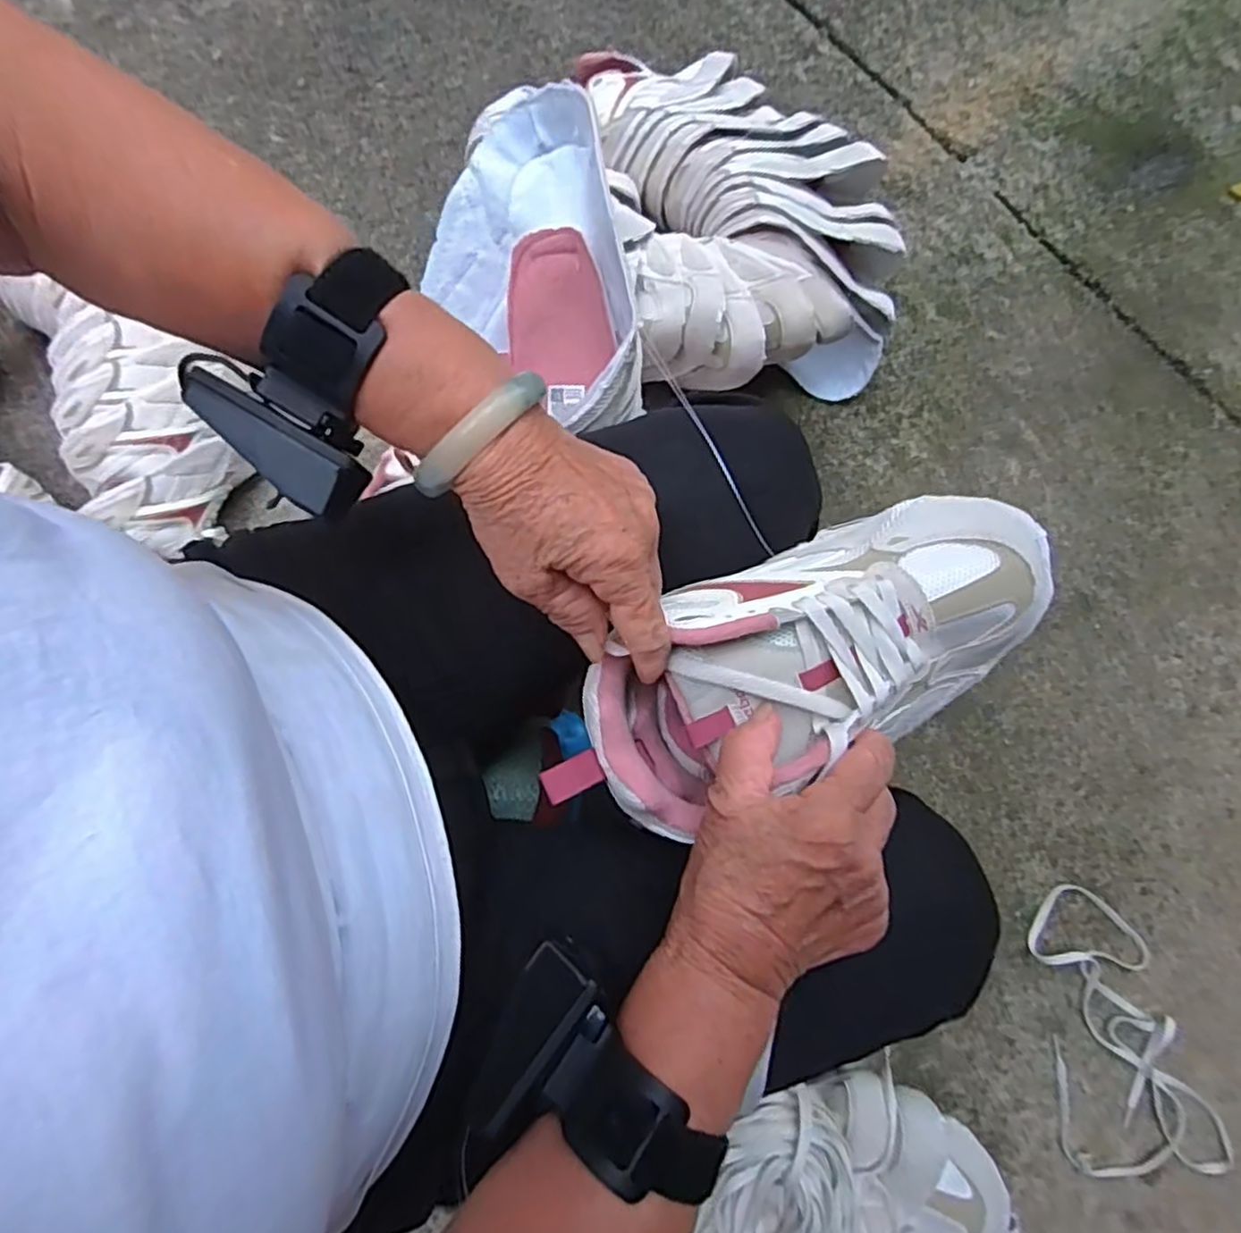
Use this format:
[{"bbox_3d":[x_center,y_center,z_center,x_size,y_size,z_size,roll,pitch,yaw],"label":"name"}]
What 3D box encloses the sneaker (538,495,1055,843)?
[{"bbox_3d":[0.087,0.021,0.350,0.252,0.090,0.102,-26,79,-4],"label":"sneaker"}]

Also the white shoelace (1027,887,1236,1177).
[{"bbox_3d":[0.516,0.421,0.727,0.161,0.029,0.269,-4,78,-1],"label":"white shoelace"}]

